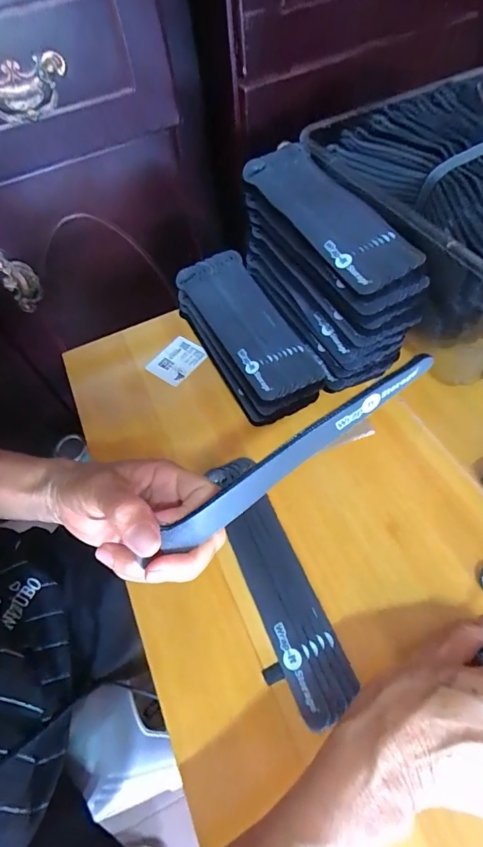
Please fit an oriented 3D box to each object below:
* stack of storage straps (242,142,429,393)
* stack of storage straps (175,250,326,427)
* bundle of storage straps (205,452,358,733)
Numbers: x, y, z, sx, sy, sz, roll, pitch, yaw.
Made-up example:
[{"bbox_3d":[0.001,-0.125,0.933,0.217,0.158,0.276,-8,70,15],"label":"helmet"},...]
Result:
[{"bbox_3d":[0.078,-0.158,0.402,0.083,0.110,0.222,-27,59,-10],"label":"stack of storage straps"},{"bbox_3d":[0.004,-0.091,0.424,0.080,0.051,0.204,-26,58,-10],"label":"stack of storage straps"},{"bbox_3d":[0.022,0.118,0.318,0.051,0.009,0.201,-21,58,-7],"label":"bundle of storage straps"}]

